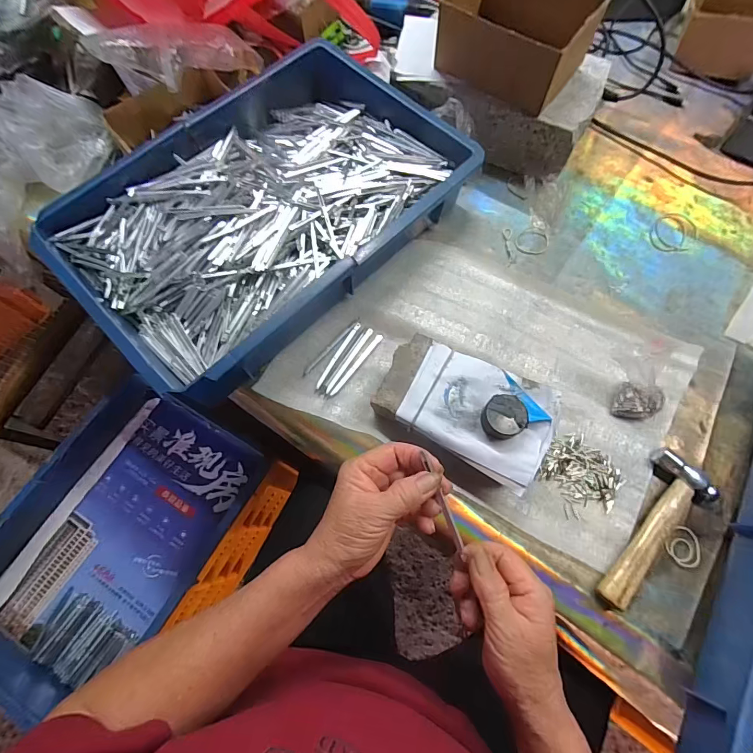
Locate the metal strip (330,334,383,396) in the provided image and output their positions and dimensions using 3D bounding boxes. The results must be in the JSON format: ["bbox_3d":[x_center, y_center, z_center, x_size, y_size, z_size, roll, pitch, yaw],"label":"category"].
[{"bbox_3d":[-0.022,-0.014,0.445,0.007,0.004,0.088,35,74,13],"label":"metal strip"}]

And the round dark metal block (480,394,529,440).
[{"bbox_3d":[0.117,0.037,0.368,0.037,0.020,0.037,0,69,1],"label":"round dark metal block"}]

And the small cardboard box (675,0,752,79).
[{"bbox_3d":[0.528,-0.518,0.591,0.134,0.078,0.146,30,73,12],"label":"small cardboard box"}]

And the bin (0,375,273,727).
[{"bbox_3d":[-0.399,0.244,0.612,0.279,0.091,0.432,26,72,10],"label":"bin"}]

